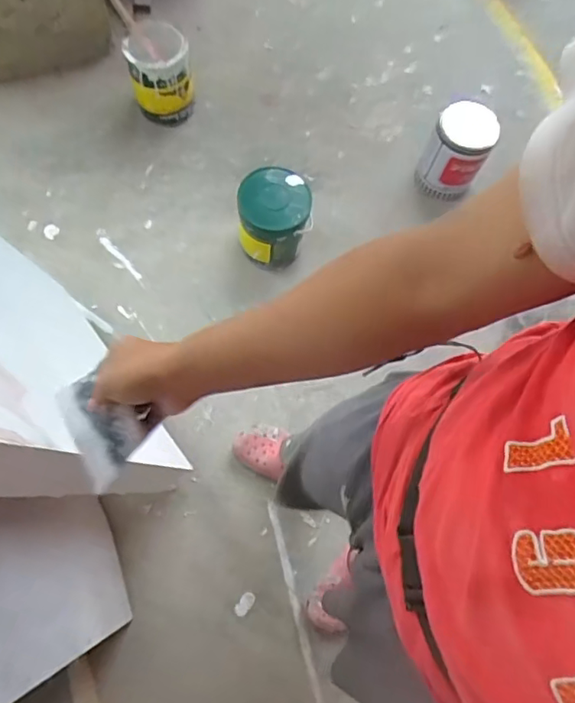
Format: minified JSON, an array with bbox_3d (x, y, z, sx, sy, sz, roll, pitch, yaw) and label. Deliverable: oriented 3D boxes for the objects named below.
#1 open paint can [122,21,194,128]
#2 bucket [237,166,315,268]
[{"bbox_3d":[-0.367,-0.796,1.603,0.177,0.233,0.183,-11,72,-10],"label":"open paint can"},{"bbox_3d":[-0.033,-0.328,1.430,0.174,0.228,0.180,2,71,-6],"label":"bucket"}]

